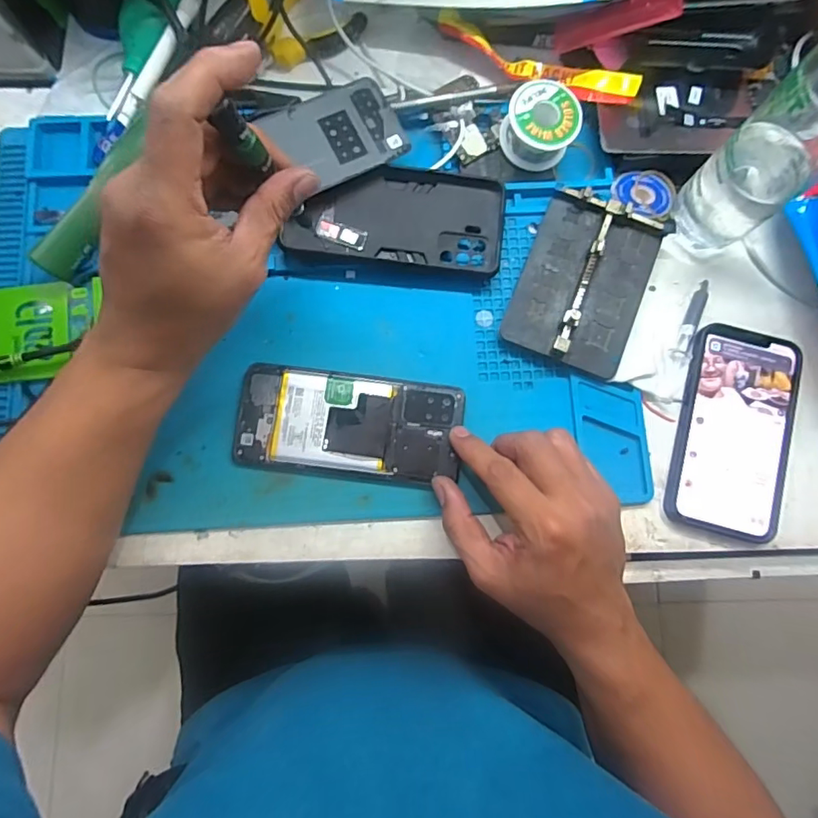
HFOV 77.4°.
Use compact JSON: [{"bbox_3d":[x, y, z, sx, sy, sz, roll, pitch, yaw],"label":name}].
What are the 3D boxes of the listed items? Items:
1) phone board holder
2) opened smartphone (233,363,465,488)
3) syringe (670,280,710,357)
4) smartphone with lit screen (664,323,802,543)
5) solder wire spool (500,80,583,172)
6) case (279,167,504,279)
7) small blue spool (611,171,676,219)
[{"bbox_3d":[0.129,-0.094,0.372,0.087,0.019,0.124,23,84,3],"label":"phone board holder"},{"bbox_3d":[-0.042,0.011,0.364,0.157,0.007,0.074,6,83,0],"label":"opened smartphone"},{"bbox_3d":[0.213,-0.068,0.381,0.012,0.009,0.064,28,84,3],"label":"syringe"},{"bbox_3d":[0.234,0.015,0.365,0.076,0.009,0.146,14,83,2],"label":"smartphone with lit screen"},{"bbox_3d":[0.097,-0.210,0.380,0.052,0.028,0.050,0,83,0],"label":"solder wire spool"},{"bbox_3d":[-0.008,-0.142,0.379,0.152,0.019,0.074,7,83,1],"label":"case"},{"bbox_3d":[0.180,-0.164,0.387,0.046,0.016,0.041,7,83,1],"label":"small blue spool"}]

